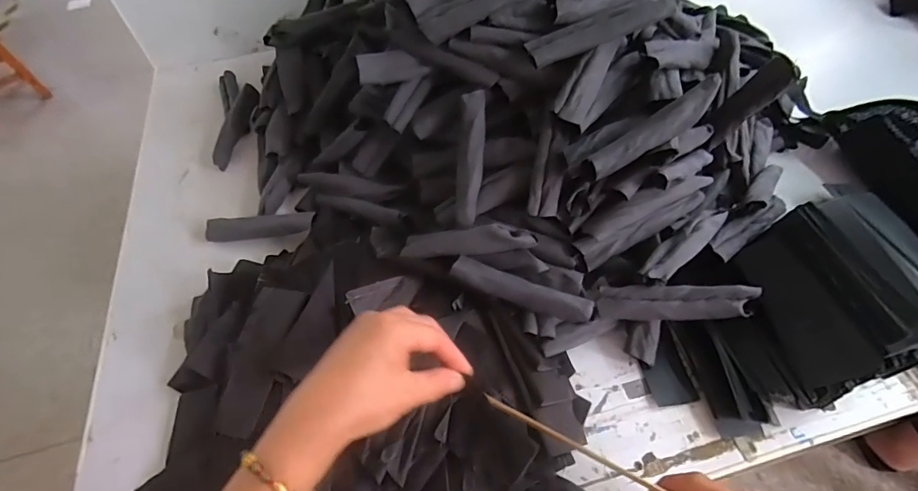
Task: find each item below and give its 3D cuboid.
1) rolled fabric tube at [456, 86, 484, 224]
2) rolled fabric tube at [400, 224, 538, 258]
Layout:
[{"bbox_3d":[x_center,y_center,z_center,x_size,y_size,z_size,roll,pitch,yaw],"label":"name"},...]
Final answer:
[{"bbox_3d":[0.012,-0.096,0.521,0.028,0.014,0.144,5,93,7],"label":"rolled fabric tube"},{"bbox_3d":[0.007,-0.004,0.509,0.148,0.023,0.030,-5,53,21],"label":"rolled fabric tube"}]

